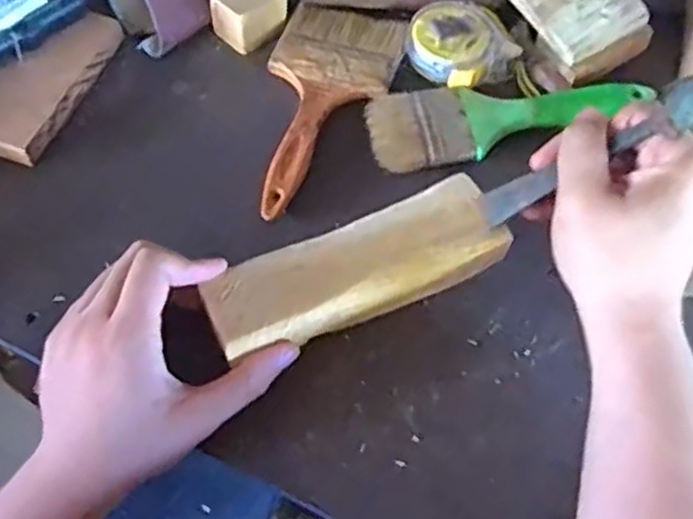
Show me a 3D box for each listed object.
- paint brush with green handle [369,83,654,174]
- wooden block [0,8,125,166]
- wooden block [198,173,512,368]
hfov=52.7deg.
[{"bbox_3d":[0.109,-0.102,0.480,0.188,0.011,0.061,-8,60,-5],"label":"paint brush with green handle"},{"bbox_3d":[-0.223,-0.130,0.492,0.072,0.018,0.134,20,62,11],"label":"wooden block"},{"bbox_3d":[0.005,0.006,0.402,0.170,0.027,0.052,-21,61,-14],"label":"wooden block"}]

